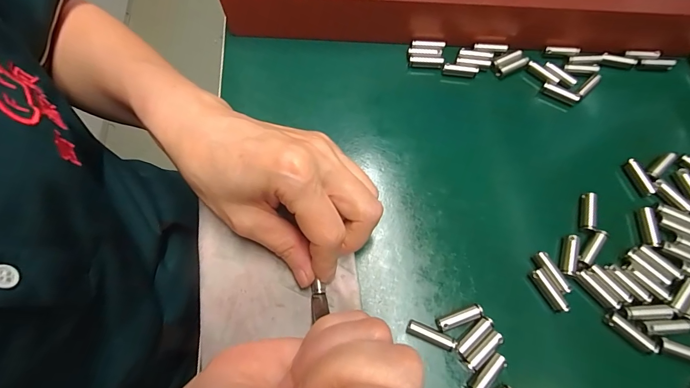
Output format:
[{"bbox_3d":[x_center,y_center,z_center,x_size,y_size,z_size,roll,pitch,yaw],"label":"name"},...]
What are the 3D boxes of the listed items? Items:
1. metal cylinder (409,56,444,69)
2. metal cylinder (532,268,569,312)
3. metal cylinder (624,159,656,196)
[{"bbox_3d":[0.061,-0.098,0.256,0.025,0.006,0.007,6,69,4],"label":"metal cylinder"},{"bbox_3d":[0.114,0.054,0.190,0.007,0.005,0.024,-25,70,-8],"label":"metal cylinder"},{"bbox_3d":[0.188,-0.011,0.218,0.007,0.005,0.024,-23,70,-7],"label":"metal cylinder"}]

